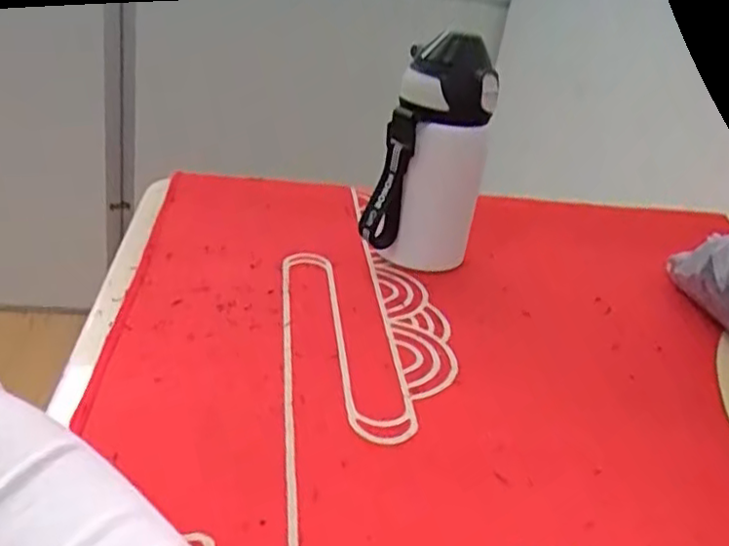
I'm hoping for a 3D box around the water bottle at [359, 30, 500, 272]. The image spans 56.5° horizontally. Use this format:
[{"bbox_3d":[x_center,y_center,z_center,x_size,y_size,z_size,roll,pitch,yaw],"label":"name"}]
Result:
[{"bbox_3d":[0.050,-0.088,0.509,0.078,0.165,0.060,10,26,4],"label":"water bottle"}]

